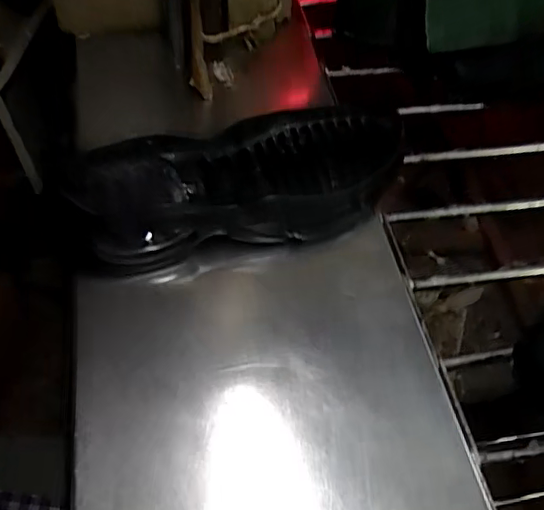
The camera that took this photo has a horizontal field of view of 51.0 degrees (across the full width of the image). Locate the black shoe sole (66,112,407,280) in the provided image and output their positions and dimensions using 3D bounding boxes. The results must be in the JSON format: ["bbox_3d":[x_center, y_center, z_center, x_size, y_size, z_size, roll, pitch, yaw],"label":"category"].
[{"bbox_3d":[-0.016,-0.054,0.451,0.280,0.069,0.109,-14,55,-14],"label":"black shoe sole"}]

